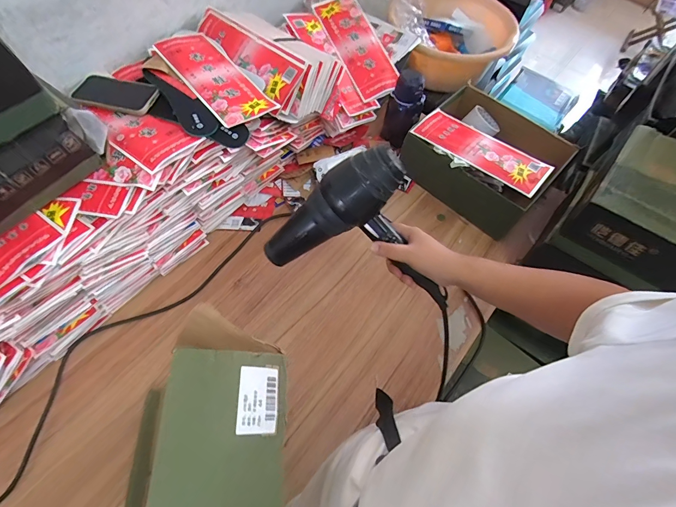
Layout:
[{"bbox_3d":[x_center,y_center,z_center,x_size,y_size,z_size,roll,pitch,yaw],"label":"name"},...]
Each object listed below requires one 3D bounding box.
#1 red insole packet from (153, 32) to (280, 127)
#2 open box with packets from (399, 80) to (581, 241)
[{"bbox_3d":[-0.254,-0.367,0.705,0.116,0.010,0.284,-37,70,-20],"label":"red insole packet"},{"bbox_3d":[0.354,-0.241,0.863,0.326,0.145,0.290,40,67,16],"label":"open box with packets"}]

